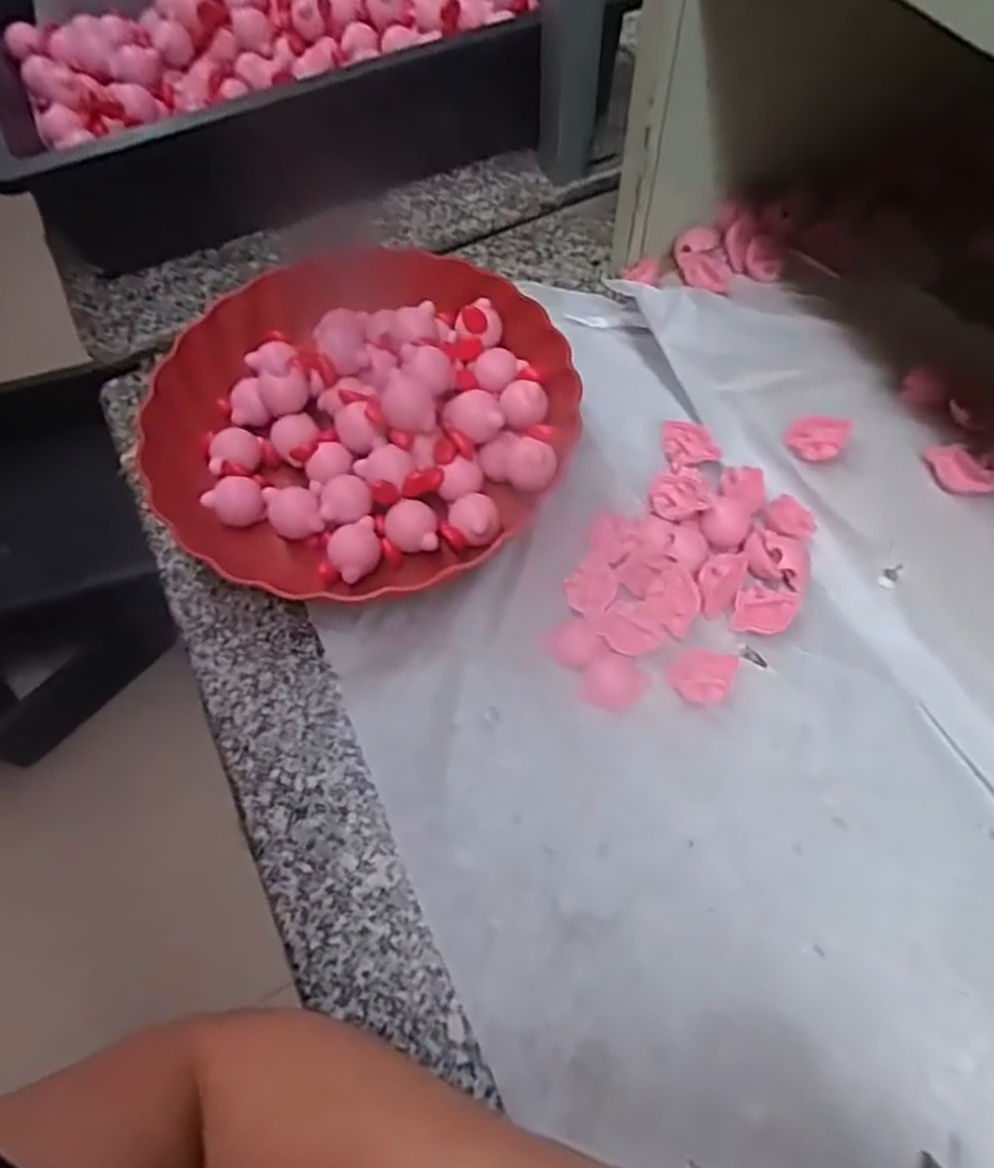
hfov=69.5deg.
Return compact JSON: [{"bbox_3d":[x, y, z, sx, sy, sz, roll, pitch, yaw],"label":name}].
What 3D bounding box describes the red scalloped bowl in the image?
[{"bbox_3d":[-0.080,-0.111,0.431,0.236,0.053,0.228,-1,64,2],"label":"red scalloped bowl"}]

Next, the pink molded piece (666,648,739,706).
[{"bbox_3d":[0.106,0.047,0.369,0.031,0.009,0.033,-1,64,2],"label":"pink molded piece"}]

